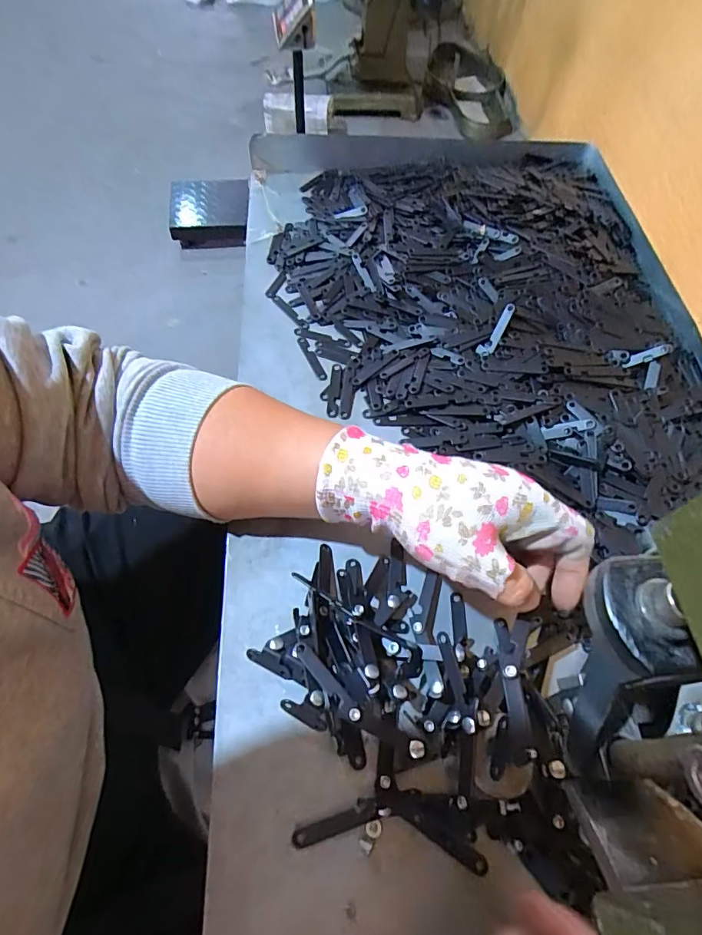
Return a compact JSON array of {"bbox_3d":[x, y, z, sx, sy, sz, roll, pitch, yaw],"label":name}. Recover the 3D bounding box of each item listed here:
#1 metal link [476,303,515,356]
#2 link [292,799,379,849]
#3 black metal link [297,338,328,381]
[{"bbox_3d":[0.124,-0.116,0.398,0.012,0.008,0.048,34,99,15],"label":"metal link"},{"bbox_3d":[-0.008,0.183,0.242,0.045,0.004,0.010,-13,61,-11],"label":"link"},{"bbox_3d":[-0.034,-0.094,0.405,0.008,0.004,0.051,-22,63,-16],"label":"black metal link"}]

